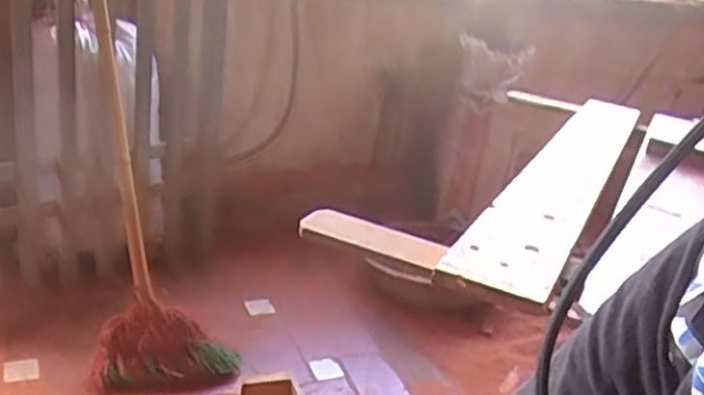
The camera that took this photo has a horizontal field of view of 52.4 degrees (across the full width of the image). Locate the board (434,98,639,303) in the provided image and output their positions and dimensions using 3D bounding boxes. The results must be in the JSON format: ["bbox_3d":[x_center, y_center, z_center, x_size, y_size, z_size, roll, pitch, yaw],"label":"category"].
[{"bbox_3d":[0.311,-0.047,1.002,0.098,0.019,0.897,19,23,20],"label":"board"}]

